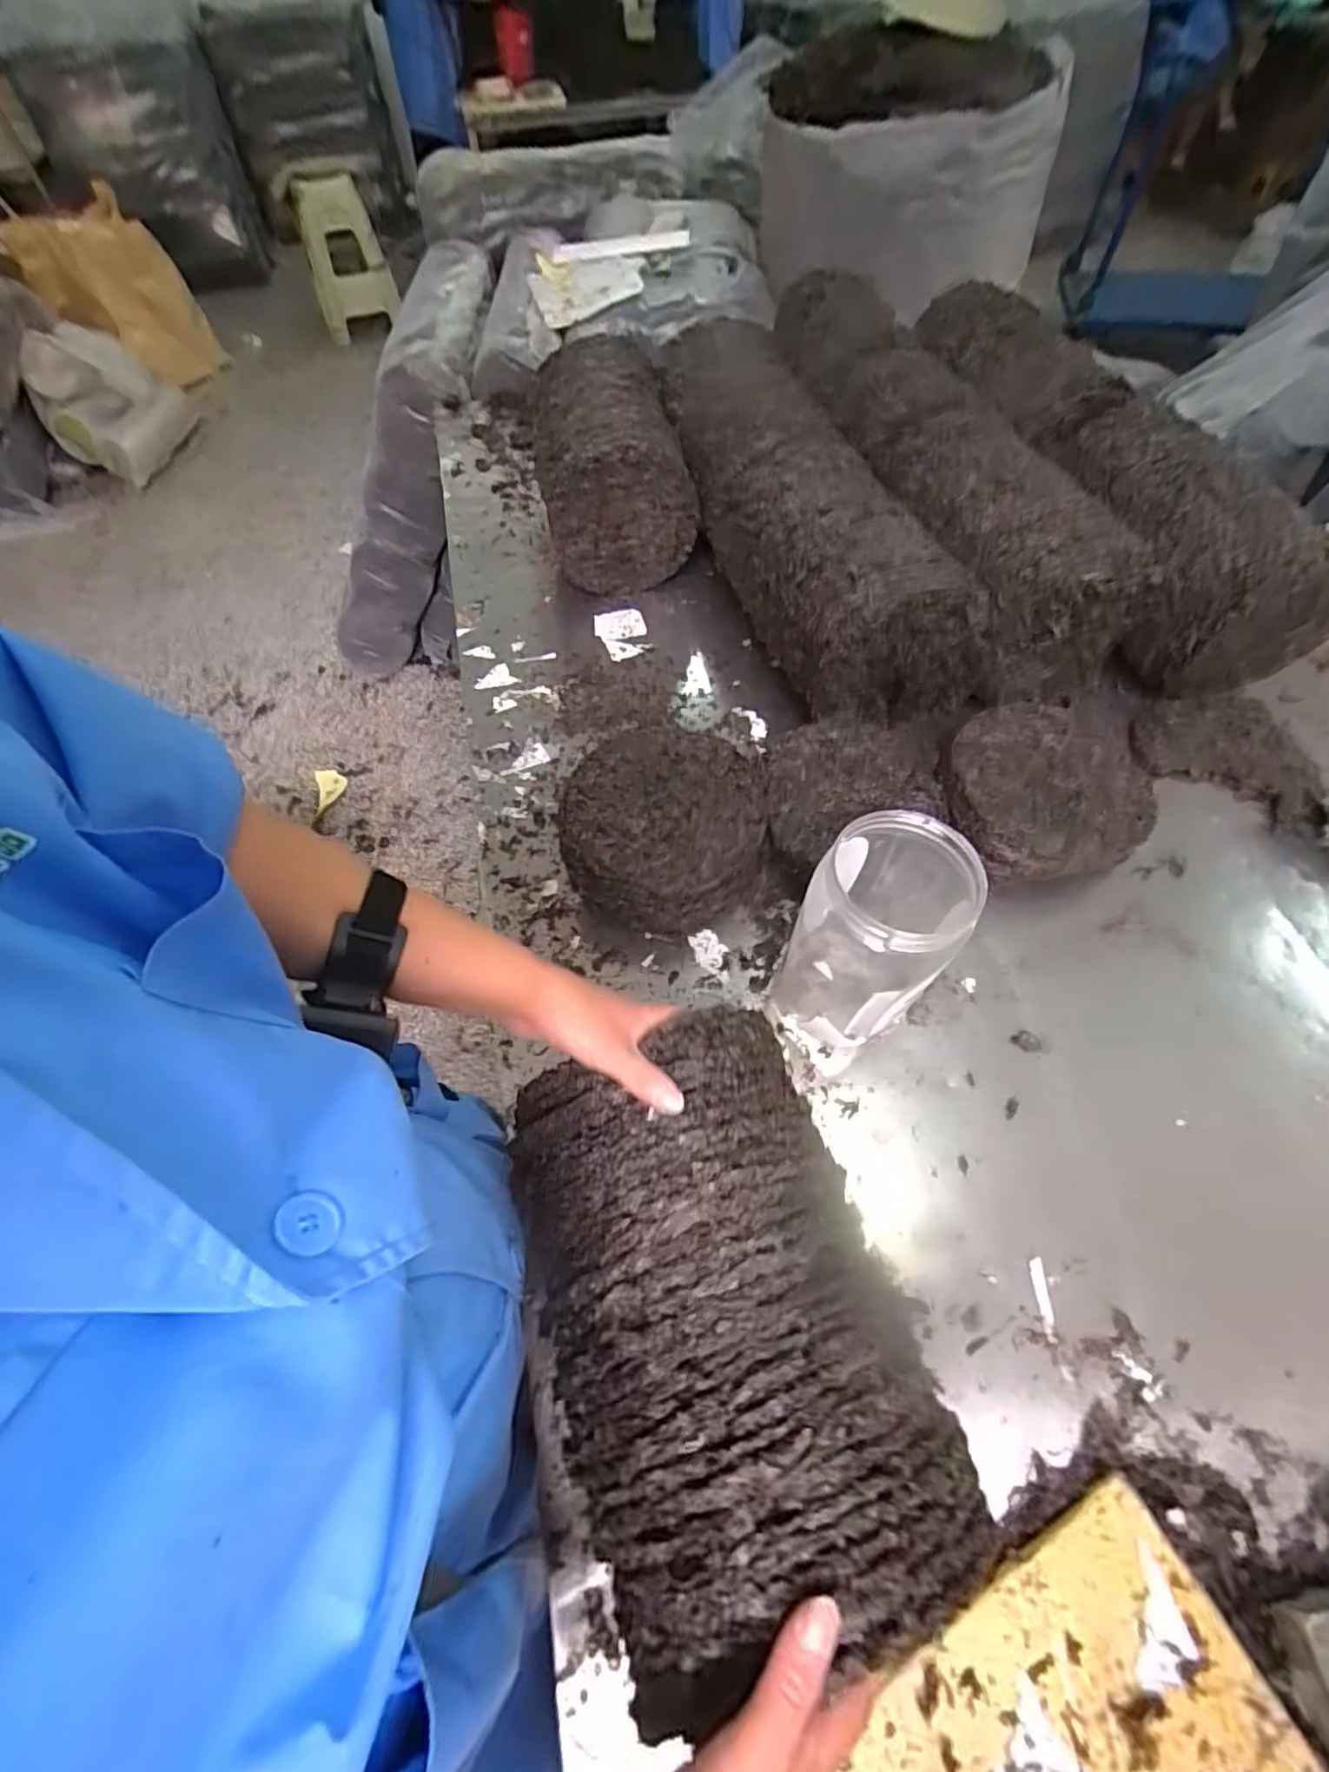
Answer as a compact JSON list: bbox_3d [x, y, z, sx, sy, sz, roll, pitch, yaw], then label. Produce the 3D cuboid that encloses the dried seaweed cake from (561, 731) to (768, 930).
[{"bbox_3d":[0.001,-0.058,0.695,0.204,0.092,0.208,14,57,9],"label":"dried seaweed cake"}]

